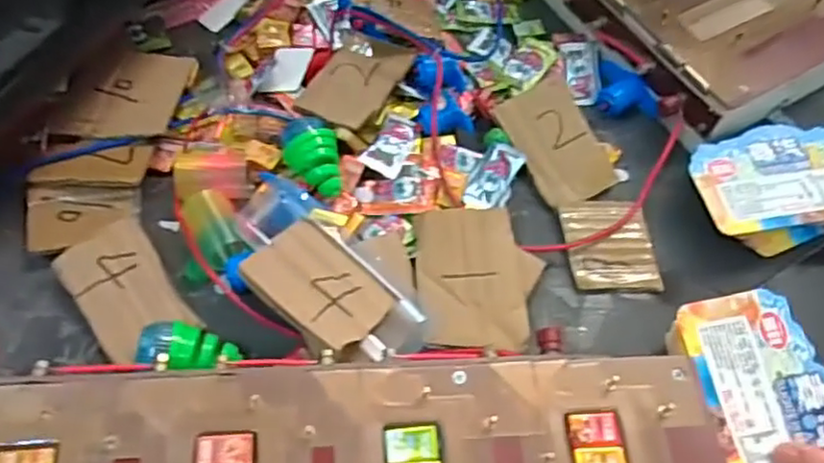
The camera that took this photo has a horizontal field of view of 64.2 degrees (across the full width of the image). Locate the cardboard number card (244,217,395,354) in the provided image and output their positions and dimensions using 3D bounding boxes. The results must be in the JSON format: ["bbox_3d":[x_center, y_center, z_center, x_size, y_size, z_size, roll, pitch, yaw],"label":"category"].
[{"bbox_3d":[-0.055,0.032,0.389,0.079,0.006,0.060,41,48,13],"label":"cardboard number card"}]

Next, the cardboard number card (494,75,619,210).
[{"bbox_3d":[0.106,-0.067,0.481,0.060,0.006,0.093,-23,78,-9],"label":"cardboard number card"}]

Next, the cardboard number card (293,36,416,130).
[{"bbox_3d":[-0.042,-0.112,0.481,0.059,0.005,0.096,18,53,15],"label":"cardboard number card"}]

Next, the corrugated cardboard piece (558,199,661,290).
[{"bbox_3d":[0.138,0.008,0.455,0.060,0.010,0.067,1,60,-4],"label":"corrugated cardboard piece"}]

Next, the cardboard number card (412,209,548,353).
[{"bbox_3d":[0.043,0.028,0.417,0.076,0.011,0.091,0,60,-5],"label":"cardboard number card"}]

